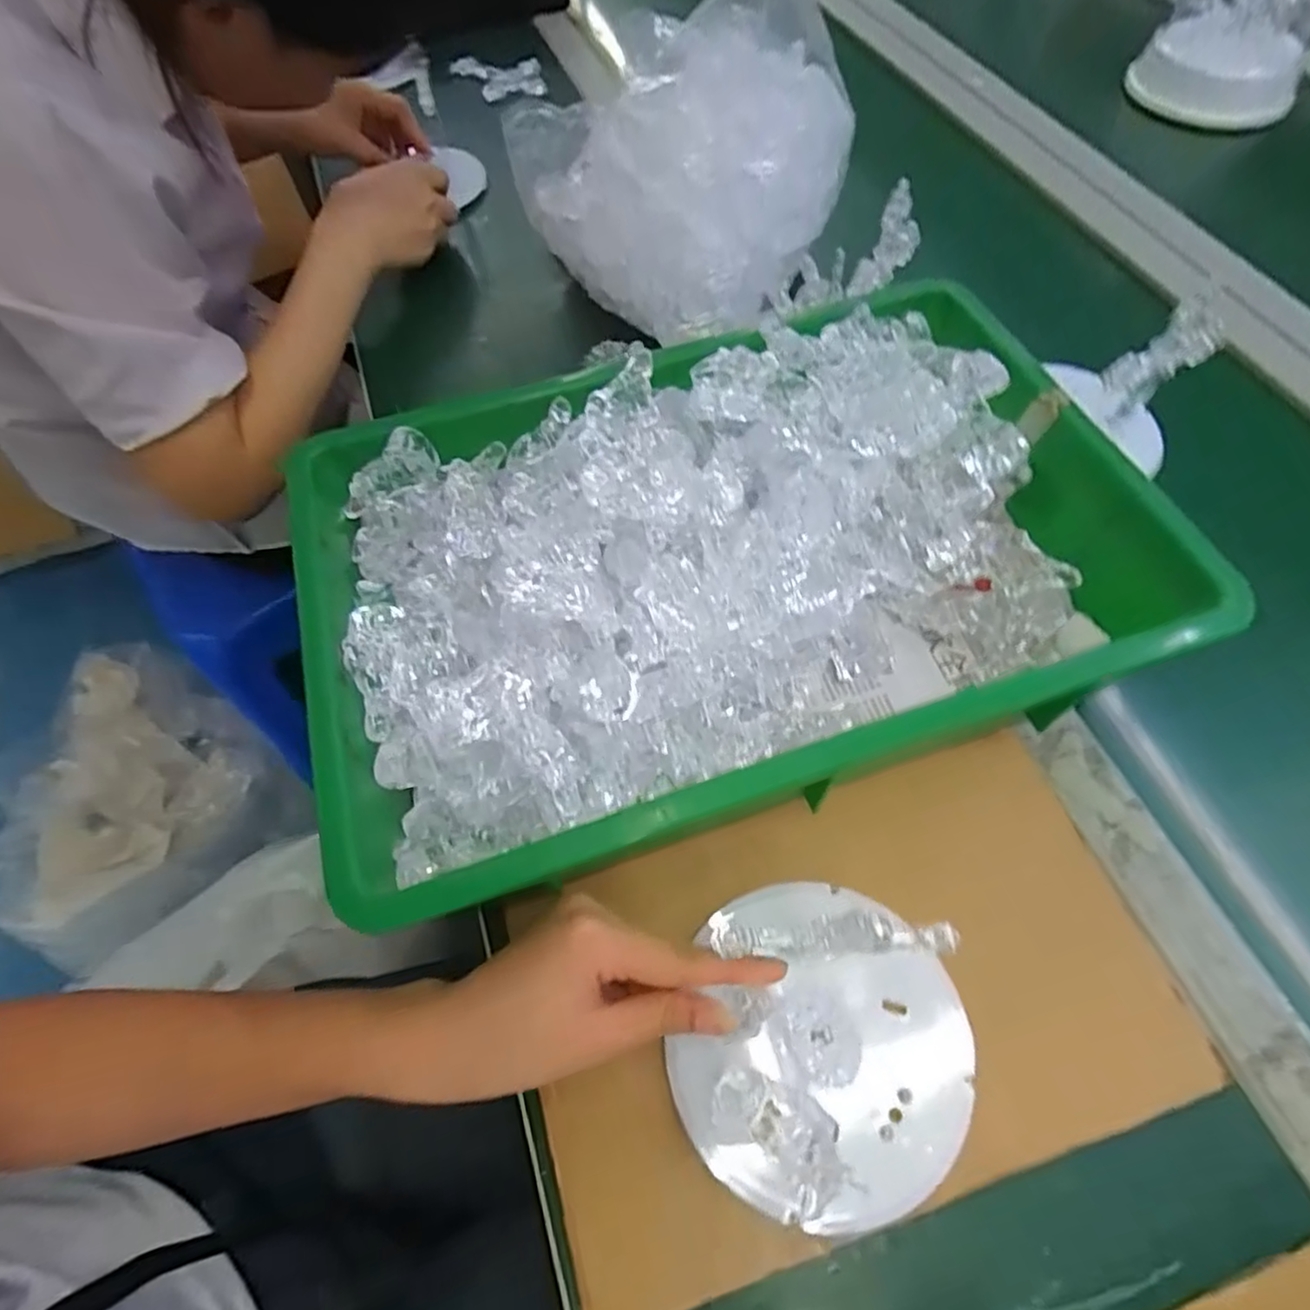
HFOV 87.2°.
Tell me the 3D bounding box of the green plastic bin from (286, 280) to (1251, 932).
[{"bbox_3d":[0.032,-0.046,0.373,0.412,0.085,0.267,-17,61,-7],"label":"green plastic bin"}]

